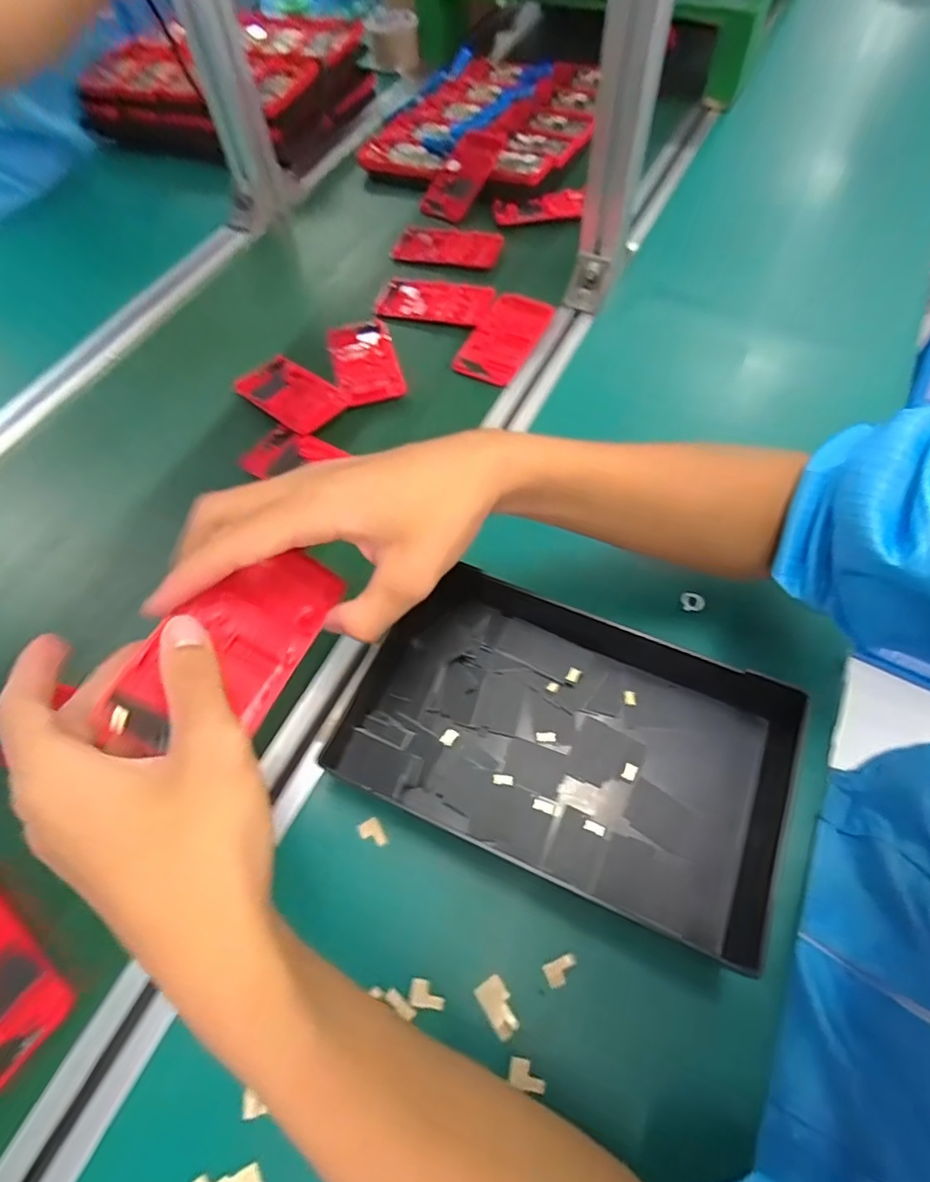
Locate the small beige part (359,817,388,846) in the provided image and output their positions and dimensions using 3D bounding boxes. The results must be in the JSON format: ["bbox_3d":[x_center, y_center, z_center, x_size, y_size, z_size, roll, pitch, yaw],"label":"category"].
[{"bbox_3d":[-0.058,0.152,0.367,0.014,0.004,0.019,-29,60,-11],"label":"small beige part"}]

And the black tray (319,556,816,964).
[{"bbox_3d":[0.062,0.089,0.378,0.264,0.044,0.170,17,62,16],"label":"black tray"}]

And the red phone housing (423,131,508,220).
[{"bbox_3d":[-0.003,-0.518,0.726,0.067,0.010,0.115,31,93,19],"label":"red phone housing"}]

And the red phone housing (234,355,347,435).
[{"bbox_3d":[-0.170,-0.194,0.563,0.106,0.013,0.064,38,69,25],"label":"red phone housing"}]

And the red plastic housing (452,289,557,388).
[{"bbox_3d":[0.040,-0.262,0.595,0.065,0.012,0.117,22,63,19],"label":"red plastic housing"}]

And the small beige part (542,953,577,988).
[{"bbox_3d":[0.055,0.214,0.330,0.020,0.004,0.012,-22,59,-7],"label":"small beige part"}]

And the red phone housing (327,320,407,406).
[{"bbox_3d":[-0.102,-0.236,0.589,0.062,0.011,0.122,-16,58,-4],"label":"red phone housing"}]

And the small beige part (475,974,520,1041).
[{"bbox_3d":[0.019,0.231,0.324,0.016,0.004,0.028,-31,60,-13],"label":"small beige part"}]

